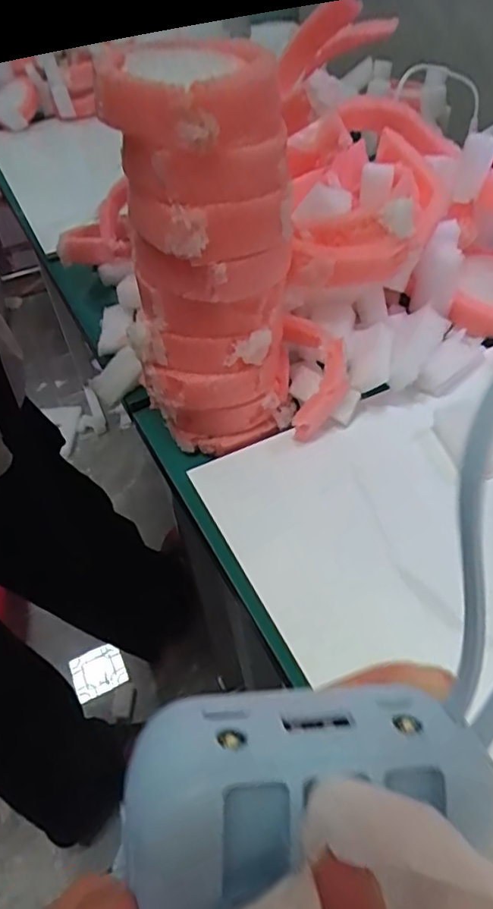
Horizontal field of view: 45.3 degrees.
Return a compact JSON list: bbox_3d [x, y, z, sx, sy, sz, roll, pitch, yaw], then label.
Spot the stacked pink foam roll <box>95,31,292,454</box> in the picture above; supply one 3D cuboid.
[{"bbox_3d":[-0.021,-0.123,0.389,0.103,0.232,0.109,-6,43,0],"label":"stacked pink foam roll"}]

